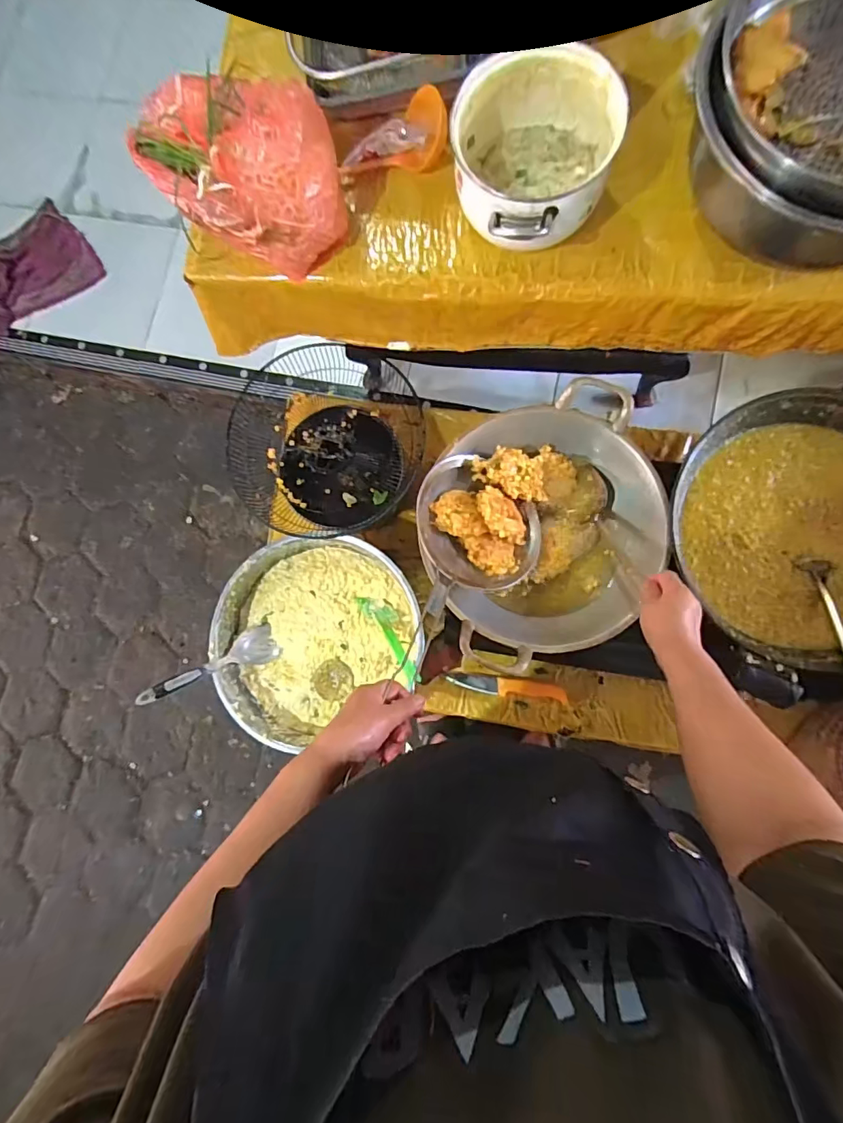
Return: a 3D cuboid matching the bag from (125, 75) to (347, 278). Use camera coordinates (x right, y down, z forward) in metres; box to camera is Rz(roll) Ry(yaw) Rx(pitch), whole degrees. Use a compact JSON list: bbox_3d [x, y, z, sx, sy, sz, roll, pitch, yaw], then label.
[{"bbox_3d":[-0.216,-0.500,0.616,0.228,0.126,0.173,21,85,8],"label":"bag"}]

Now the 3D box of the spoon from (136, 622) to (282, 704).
[{"bbox_3d":[-0.373,0.186,0.862,0.237,0.040,0.068,-22,82,-36],"label":"spoon"}]

